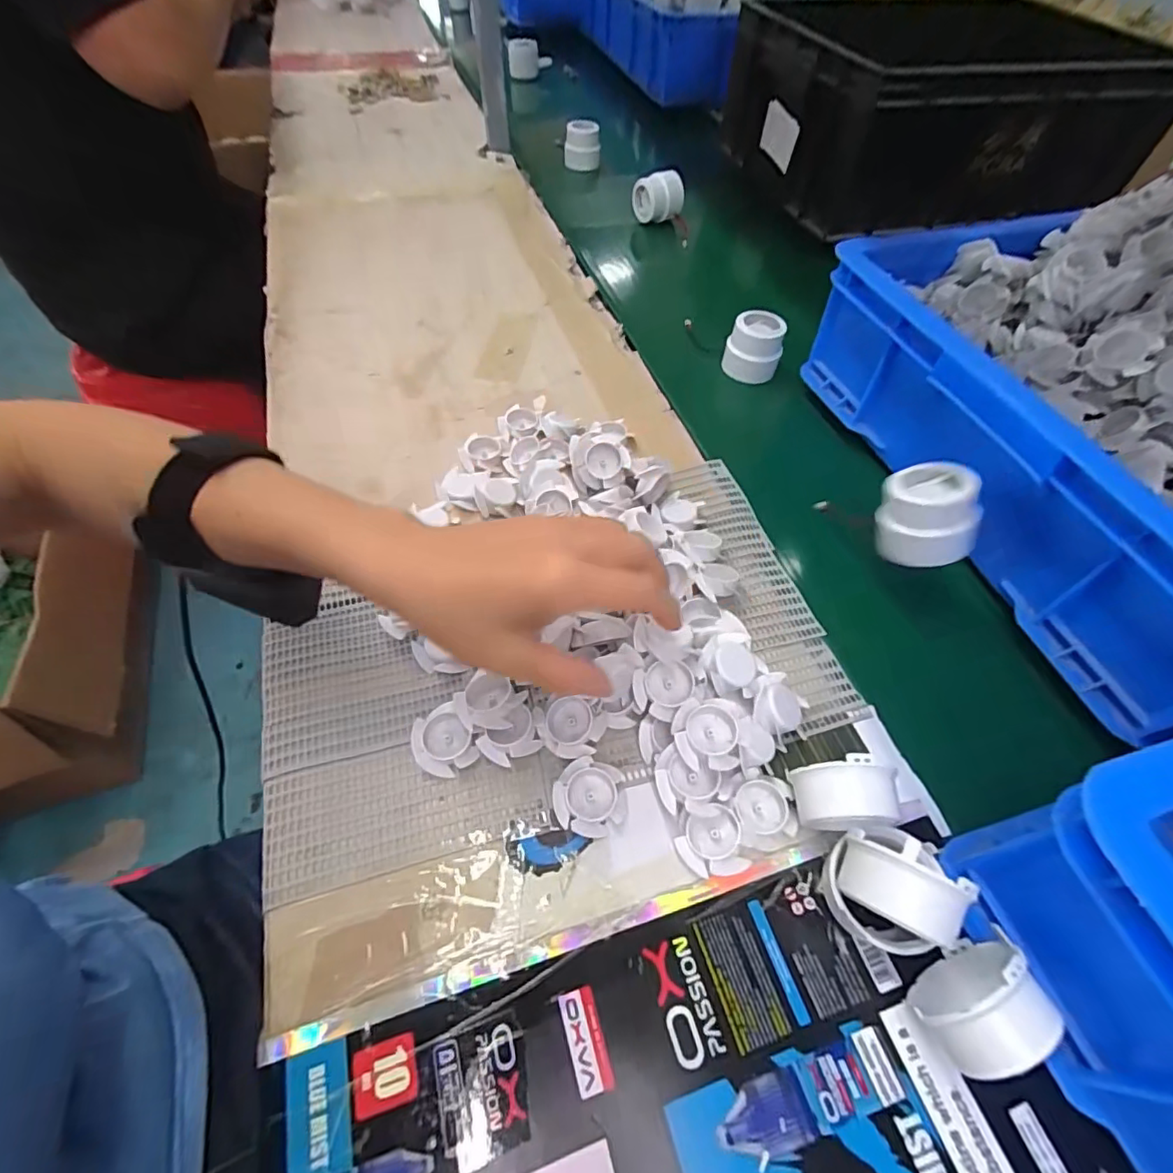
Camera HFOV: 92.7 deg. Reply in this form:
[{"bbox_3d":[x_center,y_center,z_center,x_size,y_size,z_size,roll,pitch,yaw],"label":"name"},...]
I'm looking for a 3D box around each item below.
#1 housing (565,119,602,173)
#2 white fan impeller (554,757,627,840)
[{"bbox_3d":[-0.007,-0.673,0.857,0.048,0.062,0.050,-4,56,-6],"label":"housing"},{"bbox_3d":[0.003,0.117,0.310,0.038,0.014,0.039,2,53,-2],"label":"white fan impeller"}]

